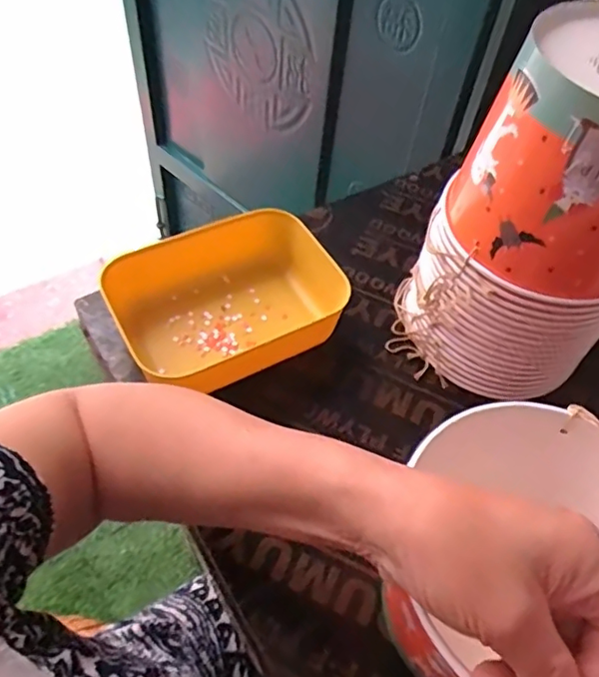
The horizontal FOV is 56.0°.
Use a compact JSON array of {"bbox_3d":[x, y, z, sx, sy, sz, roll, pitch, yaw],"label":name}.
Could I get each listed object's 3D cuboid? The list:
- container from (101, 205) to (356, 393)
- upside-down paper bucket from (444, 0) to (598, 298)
[{"bbox_3d":[-0.058,-0.037,0.511,0.203,0.064,0.141,-28,60,-21],"label":"container"},{"bbox_3d":[0.188,-0.119,0.374,0.141,0.136,0.119,36,59,21],"label":"upside-down paper bucket"}]

